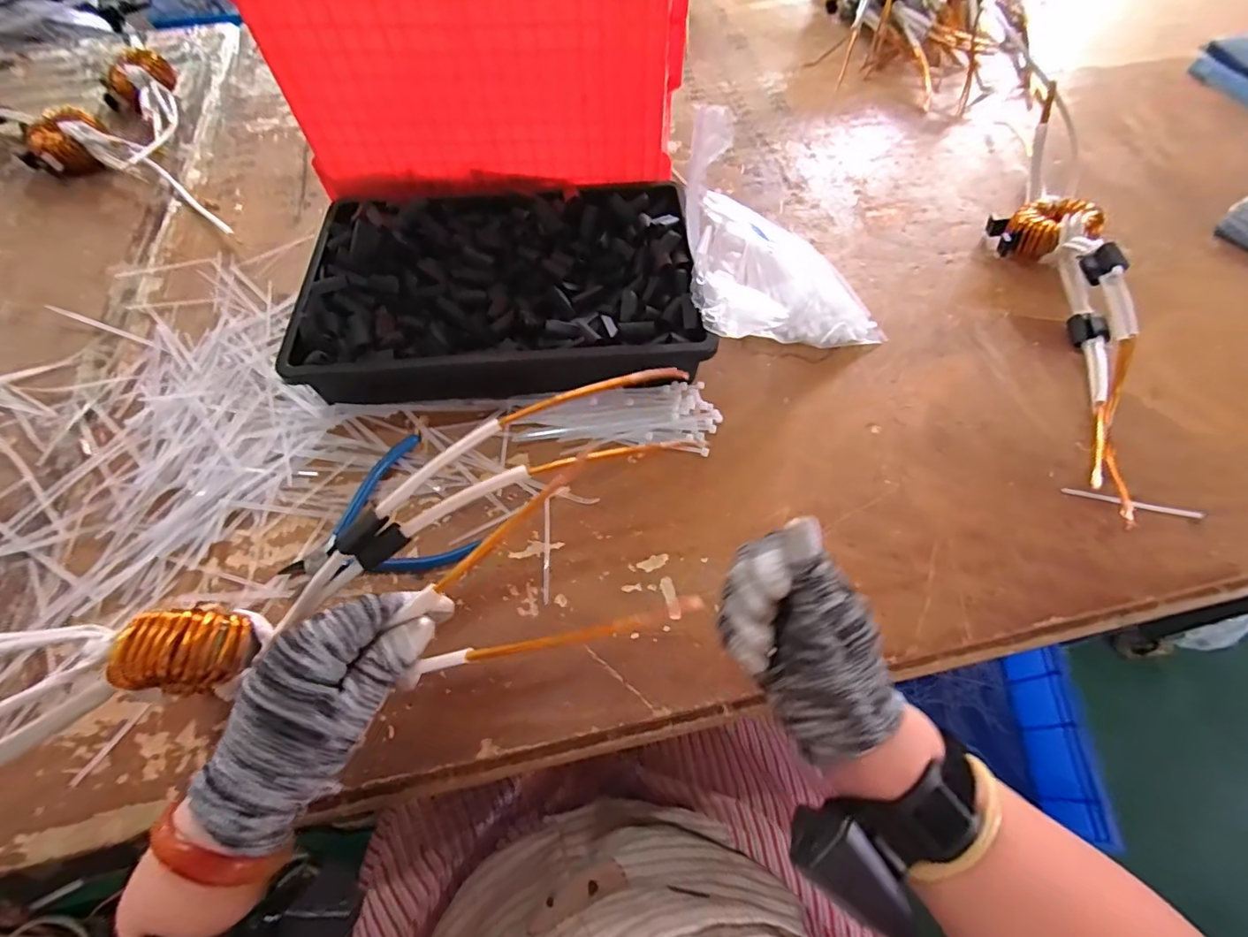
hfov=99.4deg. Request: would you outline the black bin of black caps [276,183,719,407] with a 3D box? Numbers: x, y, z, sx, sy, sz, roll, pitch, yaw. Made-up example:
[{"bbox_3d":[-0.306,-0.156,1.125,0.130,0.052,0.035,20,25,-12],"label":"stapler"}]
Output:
[{"bbox_3d":[-0.113,-0.176,0.521,0.366,0.075,0.261,0,59,2],"label":"black bin of black caps"}]

